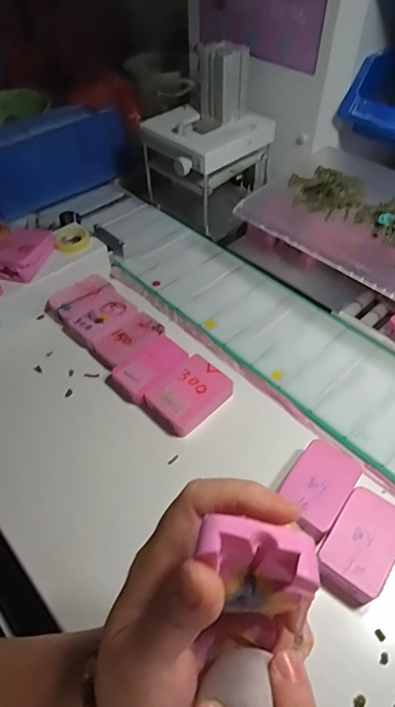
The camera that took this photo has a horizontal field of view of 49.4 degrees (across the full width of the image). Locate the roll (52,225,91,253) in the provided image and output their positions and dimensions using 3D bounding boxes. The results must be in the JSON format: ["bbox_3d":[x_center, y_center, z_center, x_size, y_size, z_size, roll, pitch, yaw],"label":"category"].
[{"bbox_3d":[-0.152,-0.138,0.517,0.041,0.013,0.041,-1,51,1],"label":"roll"}]

